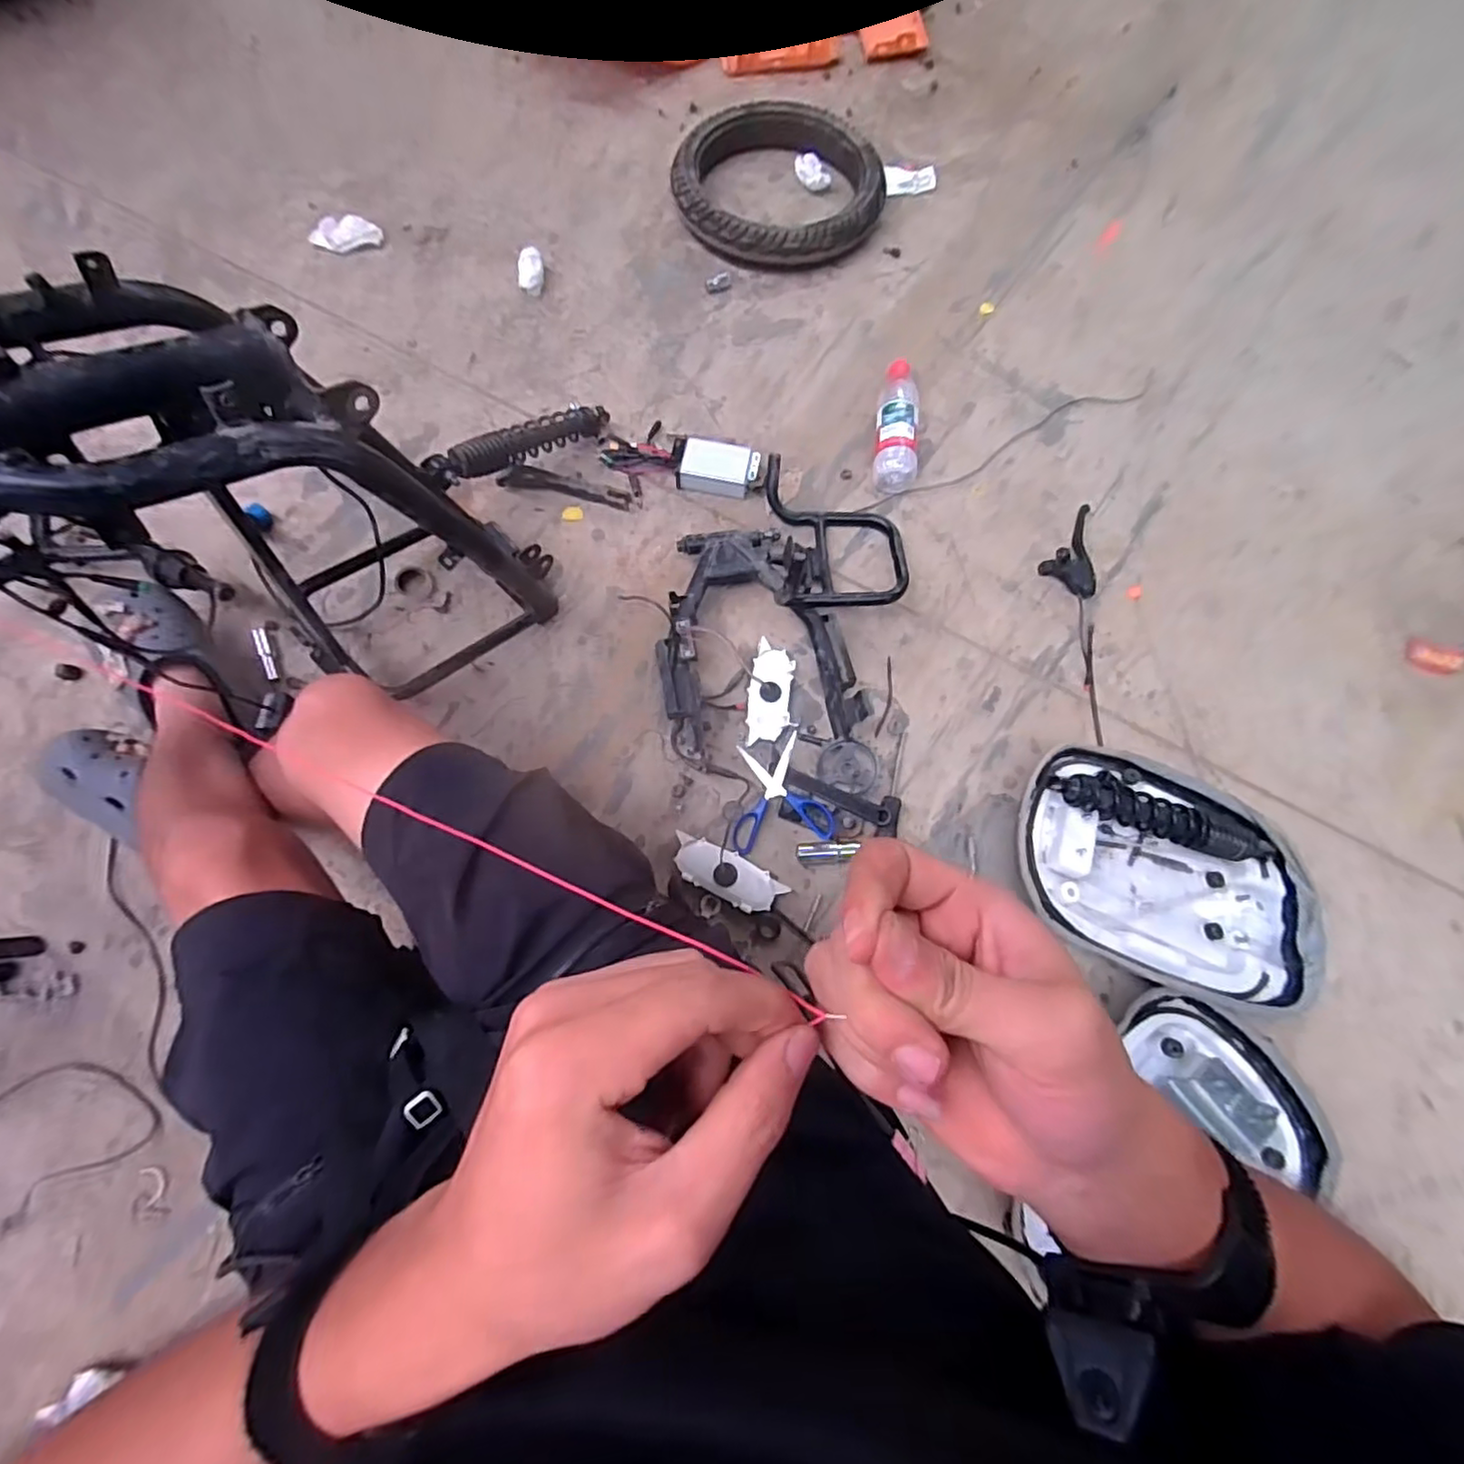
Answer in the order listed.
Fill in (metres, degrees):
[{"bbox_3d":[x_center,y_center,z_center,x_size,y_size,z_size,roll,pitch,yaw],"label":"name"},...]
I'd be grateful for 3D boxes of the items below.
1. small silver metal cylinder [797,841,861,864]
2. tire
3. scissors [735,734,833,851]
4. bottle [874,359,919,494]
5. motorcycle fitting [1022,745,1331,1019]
[{"bbox_3d":[0.119,0.151,0.797,0.074,0.024,0.026,-4,74,-1],"label":"small silver metal cylinder"},{"bbox_3d":[0.075,-0.930,1.095,0.316,0.069,0.333,0,74,0],"label":"tire"},{"bbox_3d":[0.055,0.075,0.811,0.124,0.019,0.142,-9,74,-2],"label":"scissors"},{"bbox_3d":[0.252,-0.474,0.970,0.066,0.054,0.222,7,74,2],"label":"bottle"},{"bbox_3d":[0.515,0.158,0.761,0.352,0.068,0.267,17,75,5],"label":"motorcycle fitting"}]

